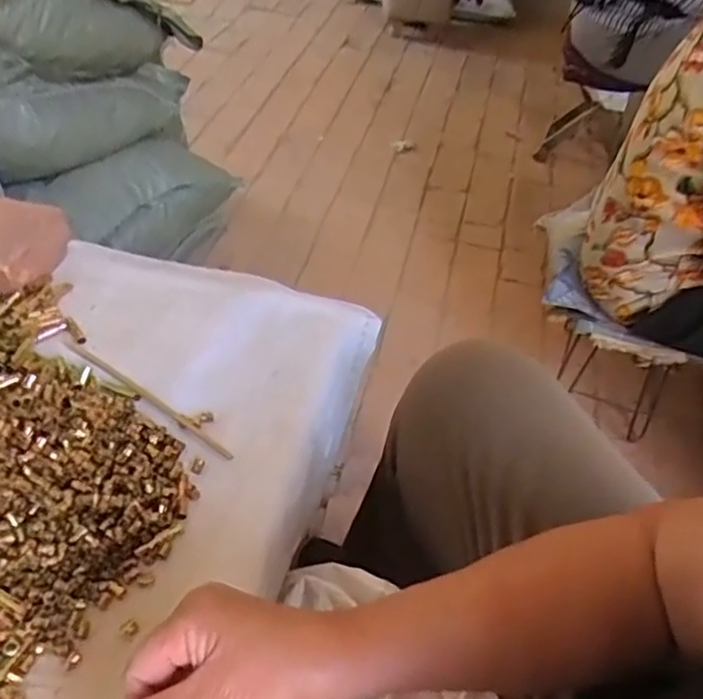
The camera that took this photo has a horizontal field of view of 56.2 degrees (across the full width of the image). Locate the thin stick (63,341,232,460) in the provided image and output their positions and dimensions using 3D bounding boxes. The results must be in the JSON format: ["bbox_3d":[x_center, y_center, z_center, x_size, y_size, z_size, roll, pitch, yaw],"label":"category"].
[{"bbox_3d":[-0.190,0.042,0.603,0.216,0.004,0.010,29,50,21],"label":"thin stick"}]

